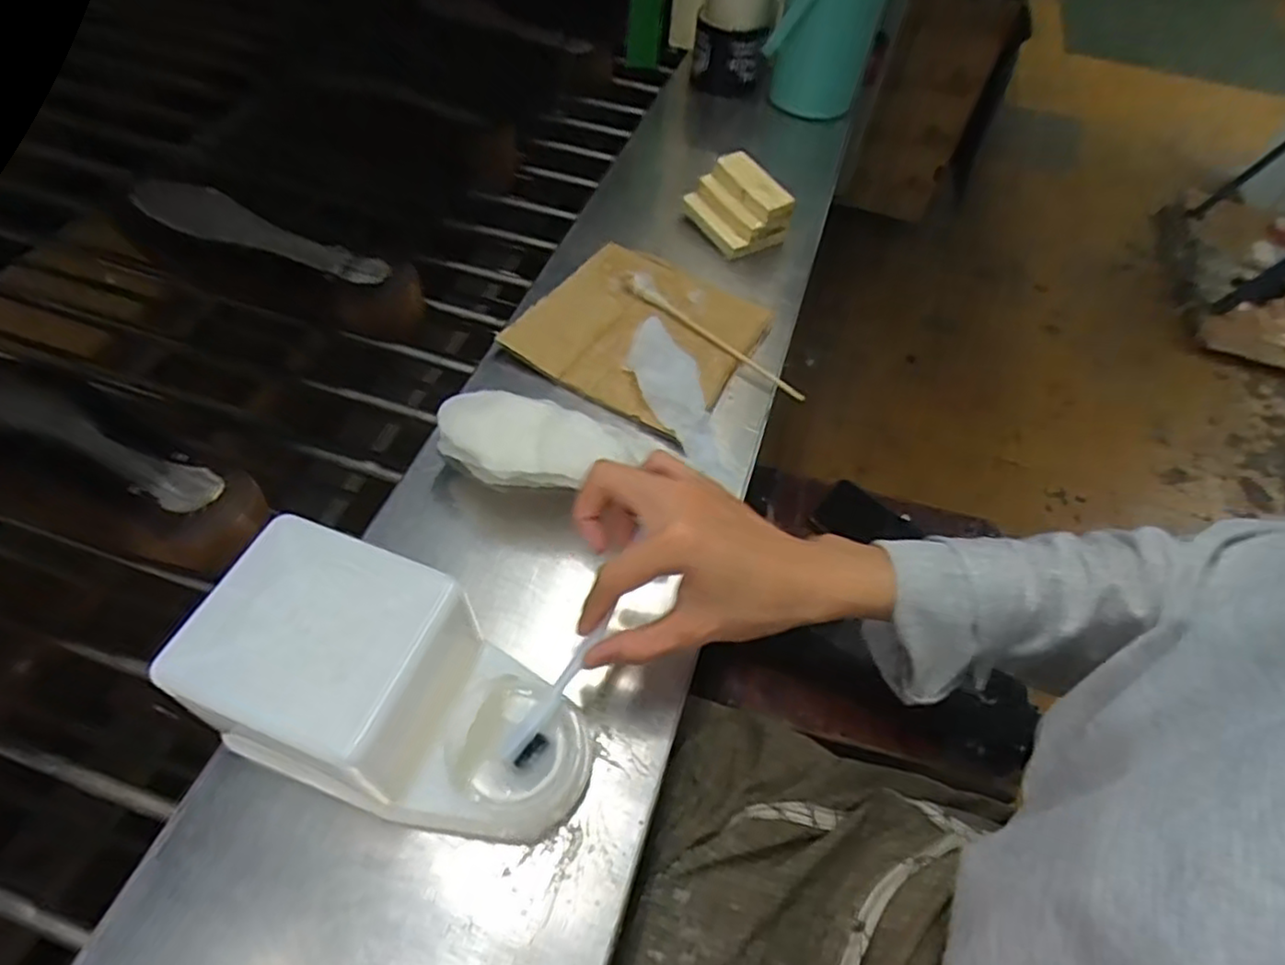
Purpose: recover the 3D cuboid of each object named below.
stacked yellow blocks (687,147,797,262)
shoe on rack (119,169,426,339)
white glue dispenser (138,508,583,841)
[{"bbox_3d":[0.093,-0.272,0.665,0.071,0.049,0.096,-22,59,-18],"label":"stacked yellow blocks"},{"bbox_3d":[-0.331,-0.188,0.616,0.263,0.098,0.080,19,56,9],"label":"shoe on rack"},{"bbox_3d":[-0.120,0.111,0.348,0.181,0.105,0.103,20,56,10],"label":"white glue dispenser"}]

